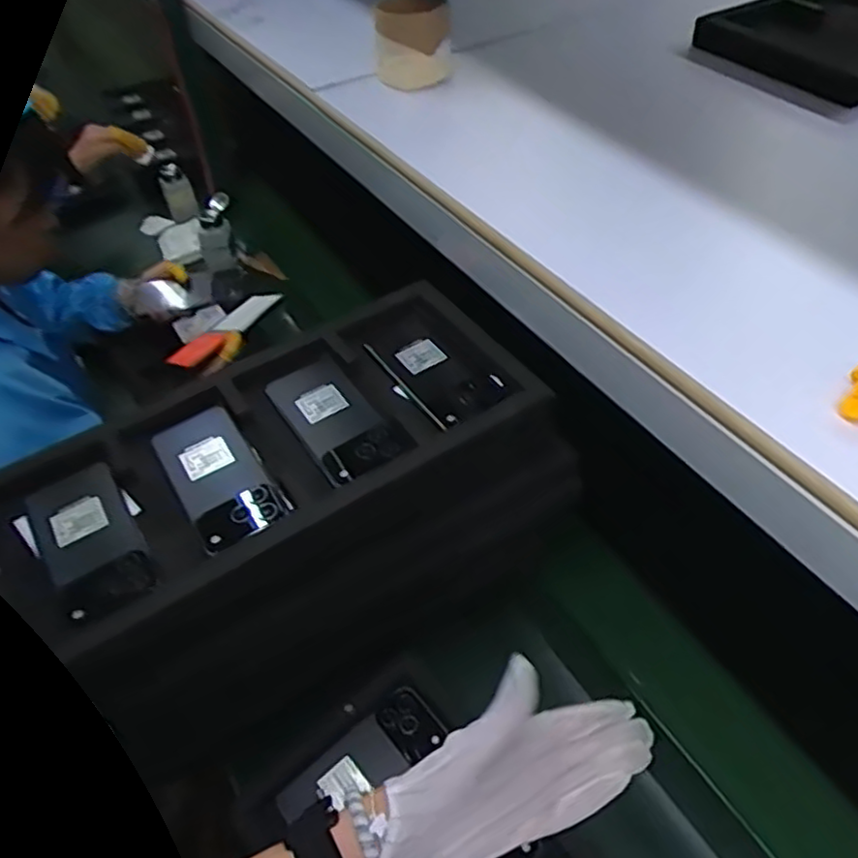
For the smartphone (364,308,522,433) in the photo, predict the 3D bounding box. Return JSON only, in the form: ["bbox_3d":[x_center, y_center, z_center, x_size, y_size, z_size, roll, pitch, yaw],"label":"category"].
[{"bbox_3d":[0.012,-0.060,0.686,0.091,0.014,0.140,-30,59,-21],"label":"smartphone"}]

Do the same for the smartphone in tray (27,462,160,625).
[{"bbox_3d":[-0.269,0.090,0.559,0.071,0.014,0.145,-30,52,-21],"label":"smartphone in tray"}]

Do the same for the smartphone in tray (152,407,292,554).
[{"bbox_3d":[-0.181,0.040,0.598,0.070,0.015,0.141,-29,52,-21],"label":"smartphone in tray"}]

